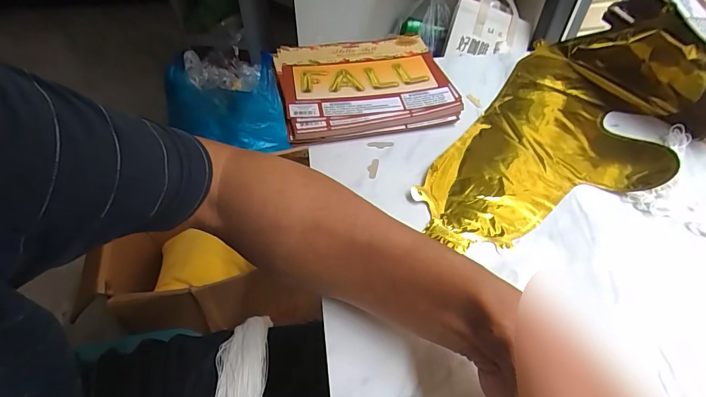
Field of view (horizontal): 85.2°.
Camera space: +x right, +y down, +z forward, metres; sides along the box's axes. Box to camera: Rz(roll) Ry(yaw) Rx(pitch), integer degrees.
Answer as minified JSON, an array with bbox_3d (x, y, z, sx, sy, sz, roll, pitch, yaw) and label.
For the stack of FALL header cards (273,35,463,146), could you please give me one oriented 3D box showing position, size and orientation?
[{"bbox_3d":[0.012,-0.145,0.470,0.198,0.019,0.176,-10,50,-8],"label":"stack of FALL header cards"}]

